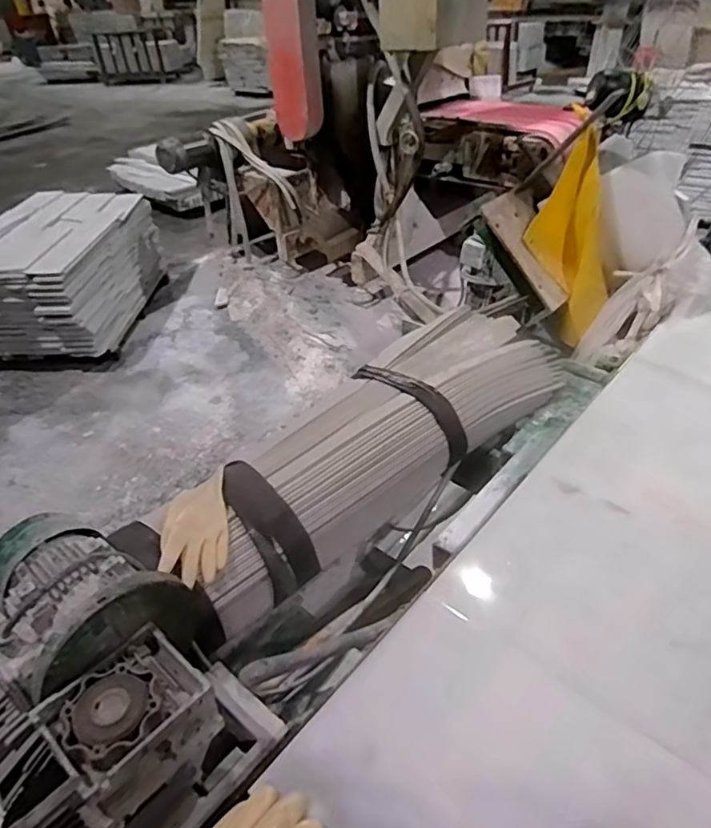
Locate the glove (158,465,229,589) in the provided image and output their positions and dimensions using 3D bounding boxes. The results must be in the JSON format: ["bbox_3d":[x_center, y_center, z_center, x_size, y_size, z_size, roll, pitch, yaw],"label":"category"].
[{"bbox_3d":[-0.265,0.181,0.957,0.101,0.034,0.213,-7,37,-6],"label":"glove"}]

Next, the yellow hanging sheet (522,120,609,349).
[{"bbox_3d":[0.497,-0.402,1.354,0.164,0.460,0.033,-5,14,17],"label":"yellow hanging sheet"}]

